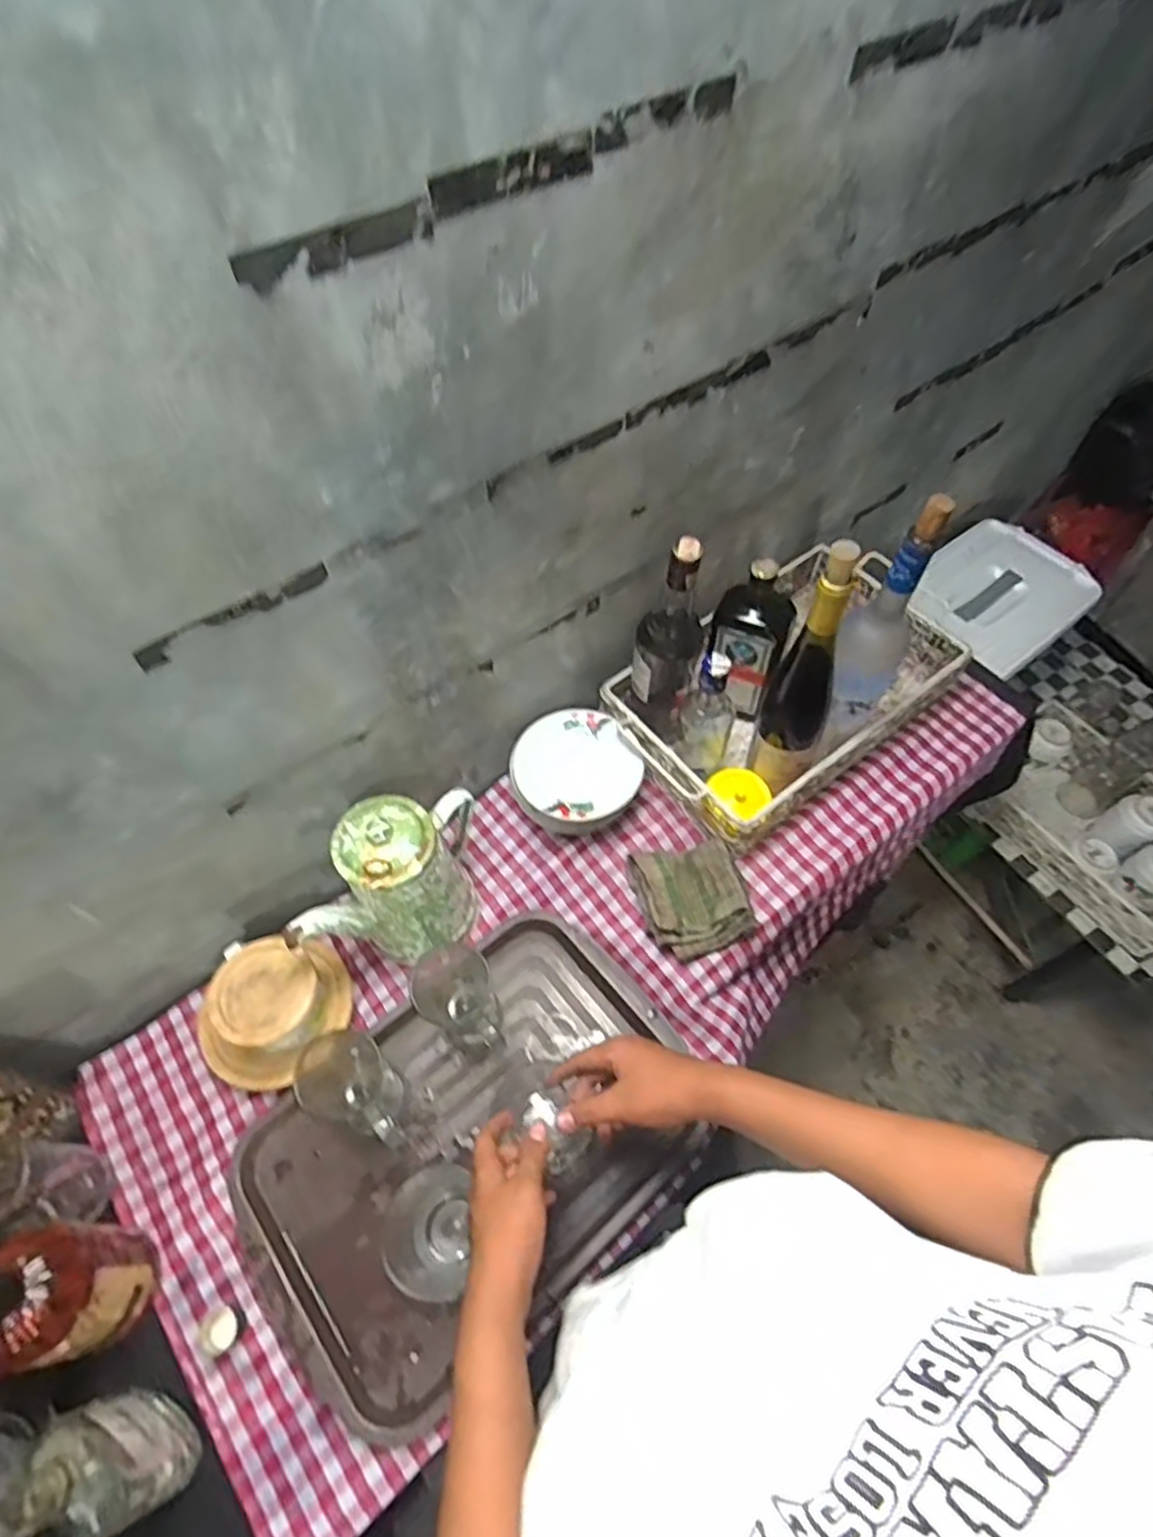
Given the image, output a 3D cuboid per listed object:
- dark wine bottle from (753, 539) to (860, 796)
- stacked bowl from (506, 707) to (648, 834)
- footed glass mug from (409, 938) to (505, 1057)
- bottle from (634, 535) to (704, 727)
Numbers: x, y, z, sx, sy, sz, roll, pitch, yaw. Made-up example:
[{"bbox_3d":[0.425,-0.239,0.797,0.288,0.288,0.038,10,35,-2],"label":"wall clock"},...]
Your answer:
[{"bbox_3d":[0.241,-0.094,0.732,0.073,0.322,0.065,21,60,13],"label":"dark wine bottle"},{"bbox_3d":[-0.002,0.011,0.853,0.139,0.076,0.154,-28,62,-16],"label":"stacked bowl"},{"bbox_3d":[-0.115,0.237,0.722,0.070,0.169,0.066,0,58,0],"label":"footed glass mug"},{"bbox_3d":[0.096,-0.145,0.788,0.070,0.235,0.068,25,61,16],"label":"bottle"}]

